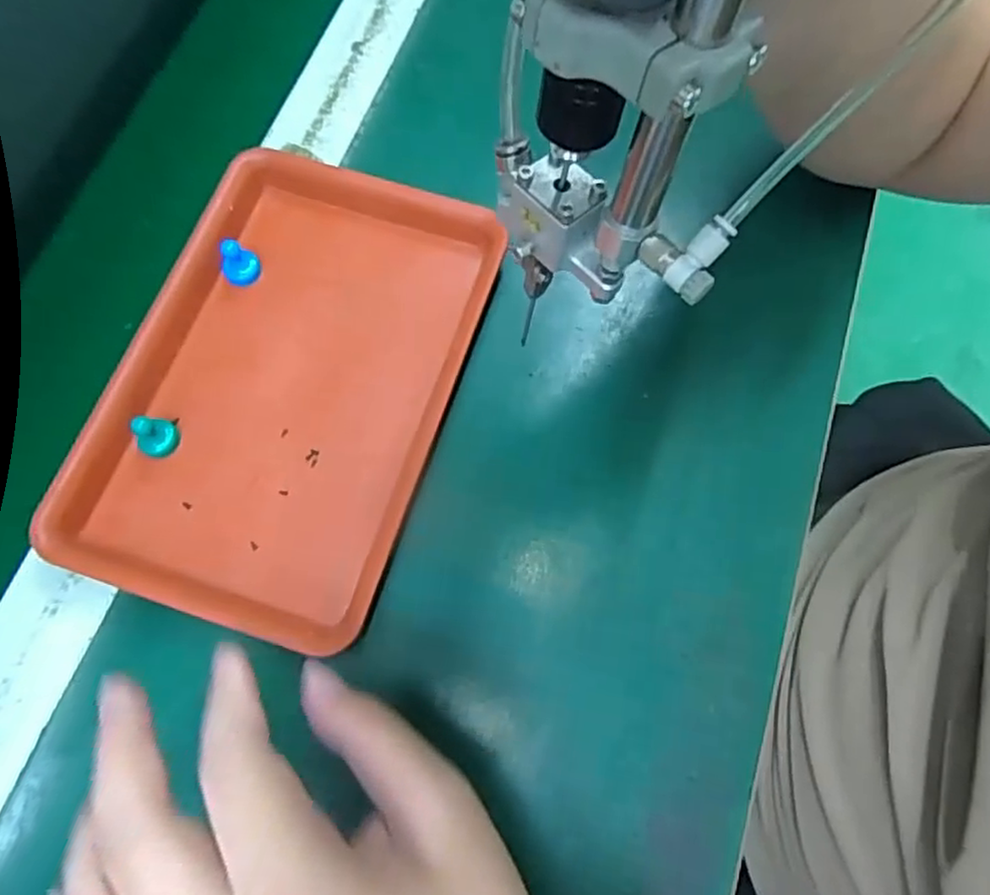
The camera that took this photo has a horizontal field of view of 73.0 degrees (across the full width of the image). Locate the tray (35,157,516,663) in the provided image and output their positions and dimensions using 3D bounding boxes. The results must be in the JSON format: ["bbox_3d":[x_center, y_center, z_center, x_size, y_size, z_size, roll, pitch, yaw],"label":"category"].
[{"bbox_3d":[-0.103,-0.035,0.335,0.158,0.022,0.234,18,72,5],"label":"tray"}]

